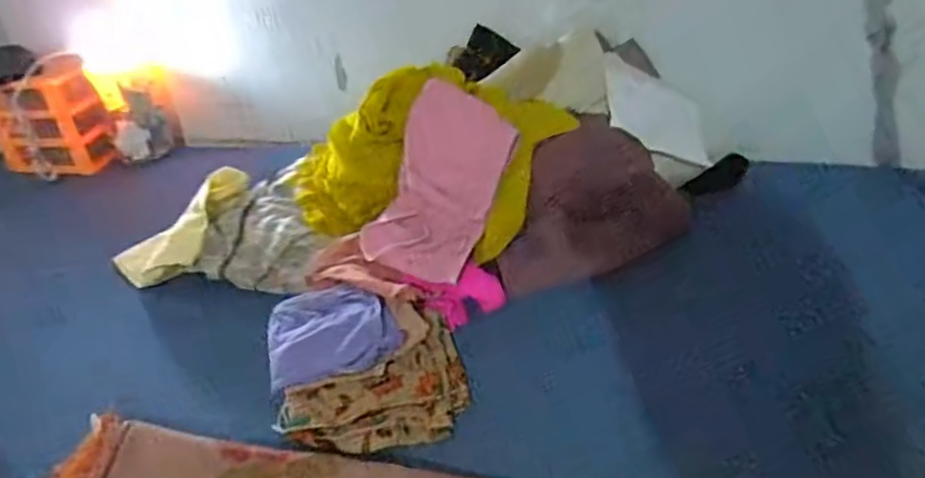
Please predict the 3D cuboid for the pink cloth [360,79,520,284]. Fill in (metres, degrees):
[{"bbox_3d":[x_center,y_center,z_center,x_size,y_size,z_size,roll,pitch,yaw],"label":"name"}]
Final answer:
[{"bbox_3d":[-0.029,-0.063,0.708,0.124,0.045,0.206,21,87,17],"label":"pink cloth"}]

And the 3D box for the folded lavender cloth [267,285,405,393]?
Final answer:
[{"bbox_3d":[-0.131,0.089,0.659,0.125,0.047,0.107,-12,36,-8],"label":"folded lavender cloth"}]

